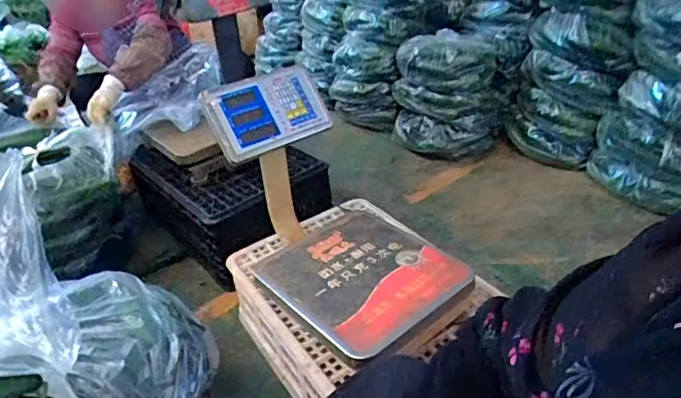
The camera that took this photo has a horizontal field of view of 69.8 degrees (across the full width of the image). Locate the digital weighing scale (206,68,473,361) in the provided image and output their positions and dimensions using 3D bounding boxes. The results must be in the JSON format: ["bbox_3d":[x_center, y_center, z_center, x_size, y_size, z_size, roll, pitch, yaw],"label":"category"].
[{"bbox_3d":[0.004,0.009,0.925,0.363,0.388,0.493,-22,36,-22],"label":"digital weighing scale"}]

